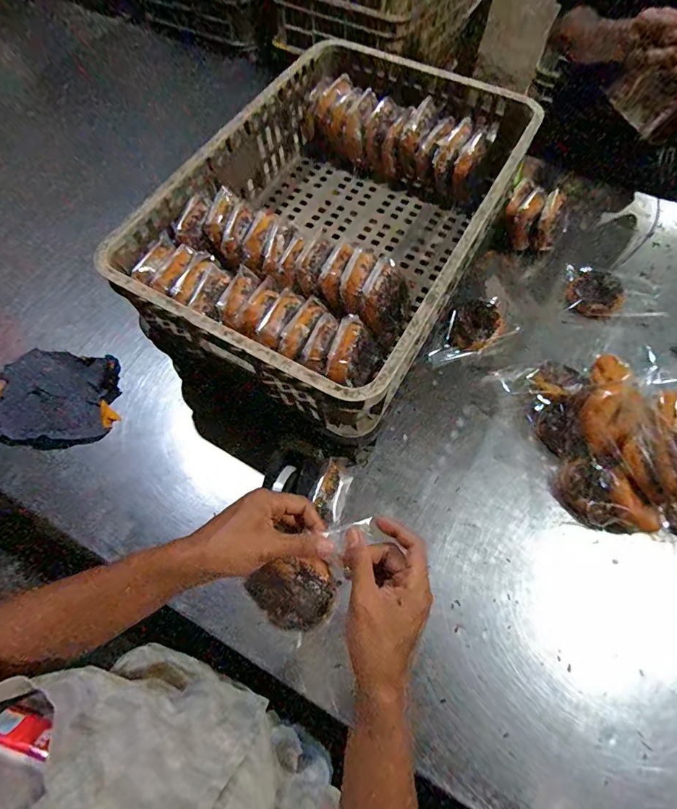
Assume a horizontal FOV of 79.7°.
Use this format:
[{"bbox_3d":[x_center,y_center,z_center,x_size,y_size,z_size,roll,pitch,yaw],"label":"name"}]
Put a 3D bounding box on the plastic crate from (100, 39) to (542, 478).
[{"bbox_3d":[0.006,-0.296,0.641,0.408,0.156,0.610,28,68,11],"label":"plastic crate"}]

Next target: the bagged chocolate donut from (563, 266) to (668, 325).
[{"bbox_3d":[0.537,-0.206,0.793,0.170,0.032,0.124,13,68,6],"label":"bagged chocolate donut"}]

